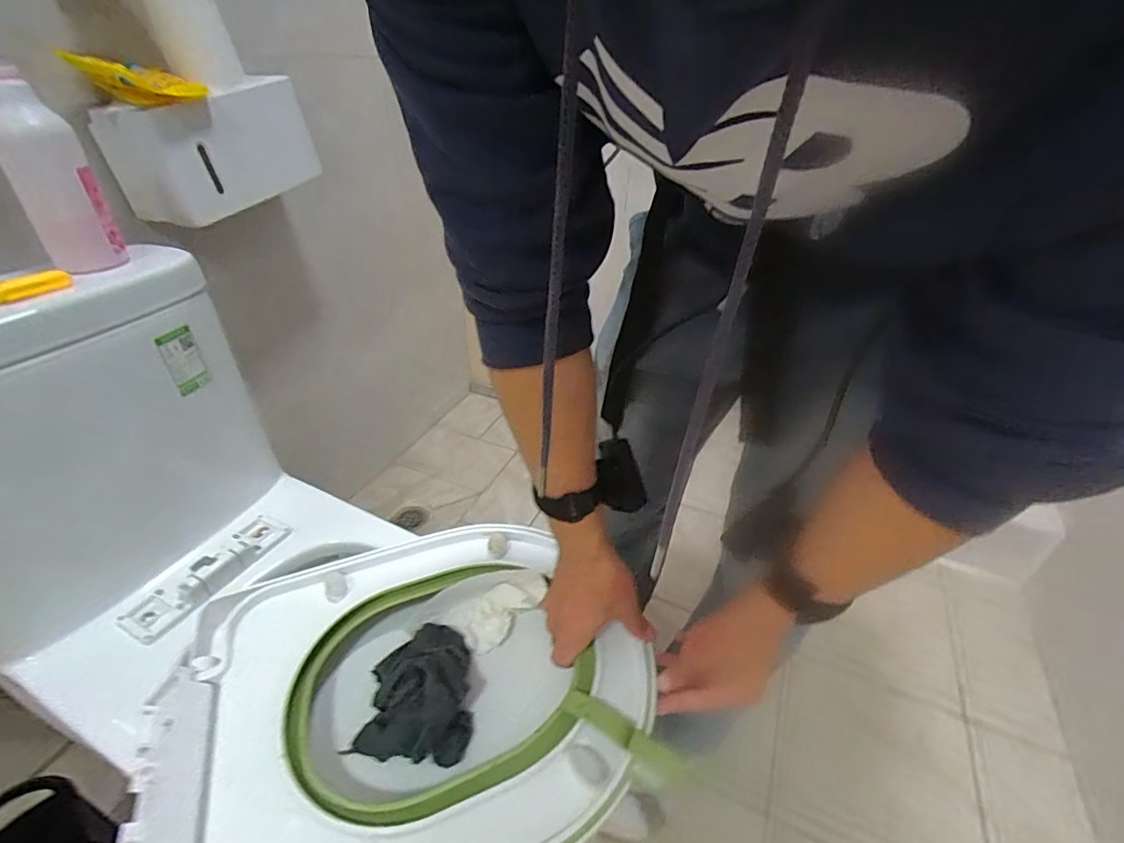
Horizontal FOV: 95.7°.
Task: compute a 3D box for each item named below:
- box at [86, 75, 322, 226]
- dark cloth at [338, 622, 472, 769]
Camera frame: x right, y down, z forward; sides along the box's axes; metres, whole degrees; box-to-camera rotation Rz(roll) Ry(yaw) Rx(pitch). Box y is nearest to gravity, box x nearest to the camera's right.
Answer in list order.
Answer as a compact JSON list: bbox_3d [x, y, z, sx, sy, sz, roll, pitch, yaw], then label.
[{"bbox_3d":[-0.484,-0.391,0.729,0.141,0.149,0.238,10,36,12],"label":"box"},{"bbox_3d":[-0.142,0.255,0.501,0.111,0.059,0.123,4,36,4],"label":"dark cloth"}]

